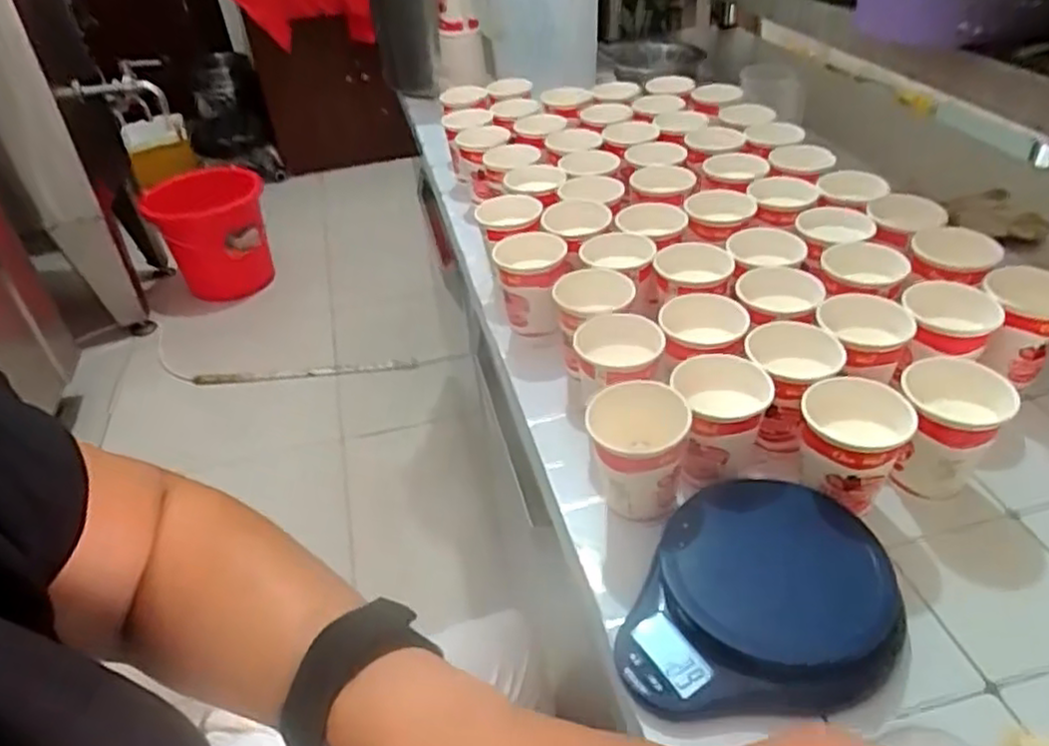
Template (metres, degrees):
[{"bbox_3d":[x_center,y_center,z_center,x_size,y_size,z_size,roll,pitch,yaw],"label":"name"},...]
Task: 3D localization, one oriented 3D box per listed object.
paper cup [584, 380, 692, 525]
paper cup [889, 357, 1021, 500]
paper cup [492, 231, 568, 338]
[{"bbox_3d":[0.078,0.059,0.503,0.064,0.087,0.062,-3,38,3],"label":"paper cup"},{"bbox_3d":[0.289,0.043,0.500,0.064,0.083,0.068,-3,38,3],"label":"paper cup"},{"bbox_3d":[0.007,-0.085,0.680,0.065,0.073,0.073,-4,38,2],"label":"paper cup"}]

